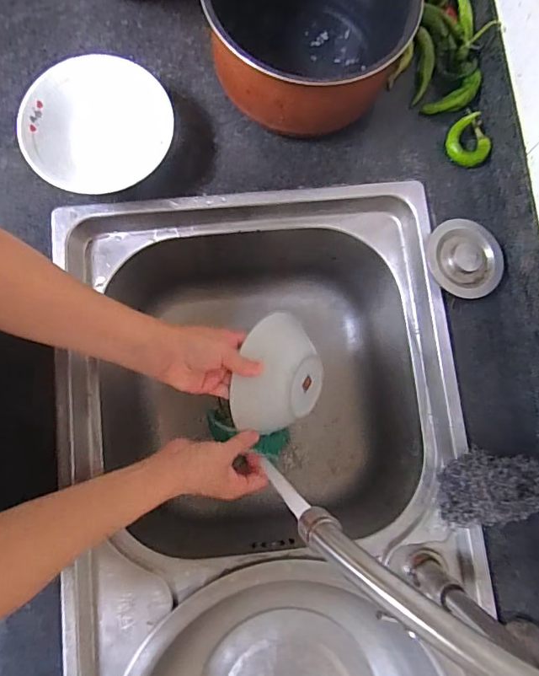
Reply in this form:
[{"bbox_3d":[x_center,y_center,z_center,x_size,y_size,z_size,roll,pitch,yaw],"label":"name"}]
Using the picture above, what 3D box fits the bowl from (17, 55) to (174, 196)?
[{"bbox_3d":[-0.175,-0.212,0.489,0.138,0.049,0.145,0,81,-2],"label":"bowl"}]

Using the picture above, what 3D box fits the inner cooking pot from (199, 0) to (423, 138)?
[{"bbox_3d":[0.034,-0.315,0.481,0.194,0.110,0.196,0,80,-1],"label":"inner cooking pot"}]

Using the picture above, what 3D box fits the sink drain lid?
[{"bbox_3d":[0.205,-0.084,0.495,0.079,0.021,0.083,0,80,-1],"label":"sink drain lid"}]

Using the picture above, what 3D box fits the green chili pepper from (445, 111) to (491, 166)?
[{"bbox_3d":[0.223,-0.220,0.520,0.049,0.026,0.048,0,80,-1],"label":"green chili pepper"}]

